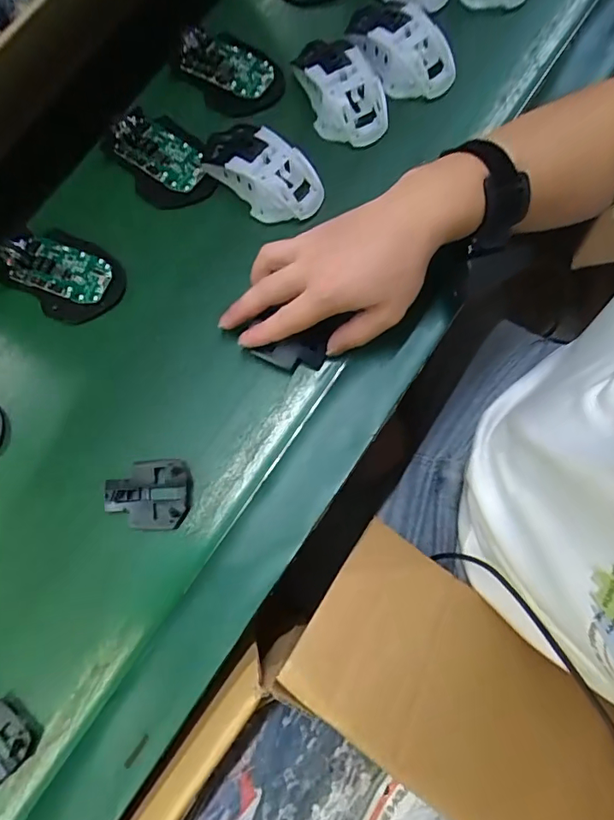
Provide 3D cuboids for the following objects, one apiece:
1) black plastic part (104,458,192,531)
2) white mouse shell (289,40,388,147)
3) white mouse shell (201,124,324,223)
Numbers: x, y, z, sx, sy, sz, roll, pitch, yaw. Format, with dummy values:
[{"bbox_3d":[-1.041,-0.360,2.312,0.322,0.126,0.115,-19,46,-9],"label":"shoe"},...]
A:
[{"bbox_3d":[-0.126,0.068,0.393,0.066,0.008,0.053,-5,80,0],"label":"black plastic part"},{"bbox_3d":[0.032,-0.295,0.450,0.066,0.030,0.112,-20,80,-3],"label":"white mouse shell"},{"bbox_3d":[-0.039,-0.211,0.433,0.109,0.036,0.061,37,83,11],"label":"white mouse shell"}]

